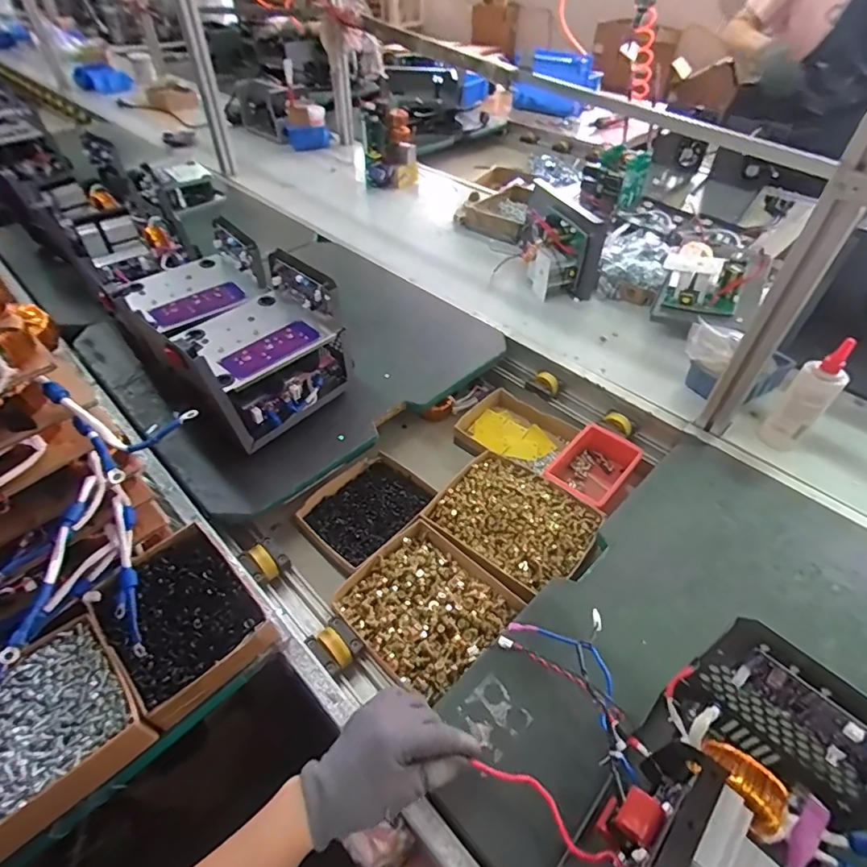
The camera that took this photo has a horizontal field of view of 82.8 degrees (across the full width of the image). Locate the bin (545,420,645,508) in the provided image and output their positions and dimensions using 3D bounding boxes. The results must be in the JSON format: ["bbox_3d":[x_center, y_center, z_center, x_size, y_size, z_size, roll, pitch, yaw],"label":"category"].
[{"bbox_3d":[0.250,0.060,0.773,0.105,0.052,0.154,33,55,28],"label":"bin"}]

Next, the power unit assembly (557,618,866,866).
[{"bbox_3d":[0.207,0.282,0.345,0.211,0.186,0.146,-33,55,-29],"label":"power unit assembly"}]

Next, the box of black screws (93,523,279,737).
[{"bbox_3d":[-0.269,0.194,0.530,0.134,0.040,0.176,-35,55,-28],"label":"box of black screws"}]

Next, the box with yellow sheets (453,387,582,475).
[{"bbox_3d":[0.138,-0.001,0.846,0.168,0.034,0.146,28,52,24],"label":"box with yellow sheets"}]

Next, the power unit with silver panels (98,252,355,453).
[{"bbox_3d":[-0.326,-0.146,0.768,0.326,0.185,0.234,30,52,25],"label":"power unit with silver panels"}]

